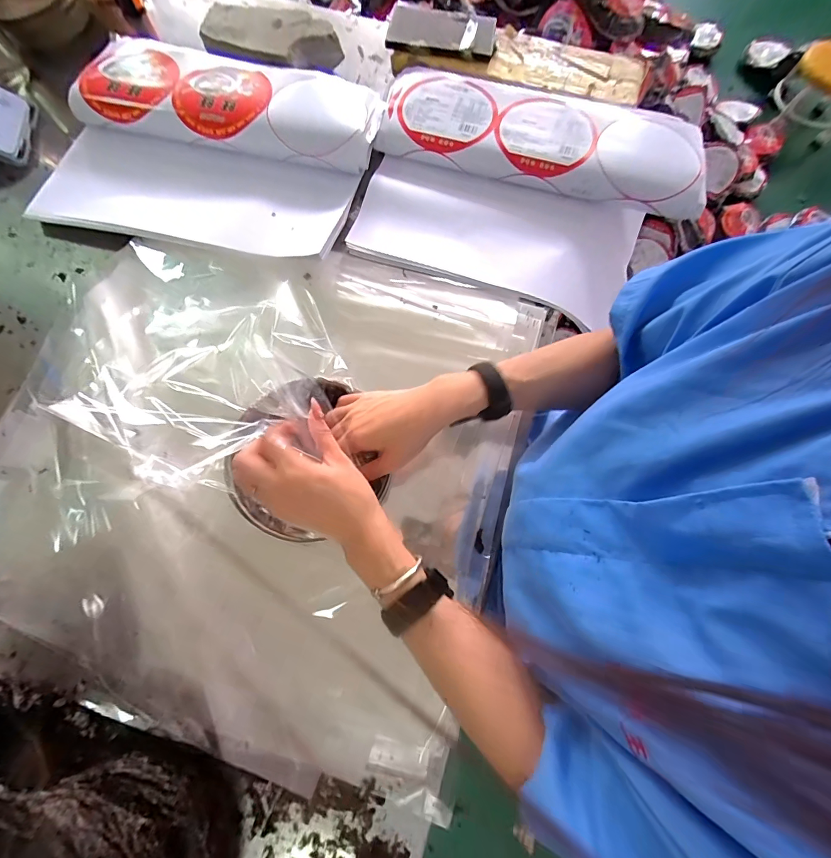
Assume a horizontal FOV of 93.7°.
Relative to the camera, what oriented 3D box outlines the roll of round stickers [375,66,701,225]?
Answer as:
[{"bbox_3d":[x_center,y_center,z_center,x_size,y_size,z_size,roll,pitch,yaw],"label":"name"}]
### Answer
[{"bbox_3d":[0.202,-0.460,0.617,0.499,0.045,0.179,16,74,4],"label":"roll of round stickers"}]

